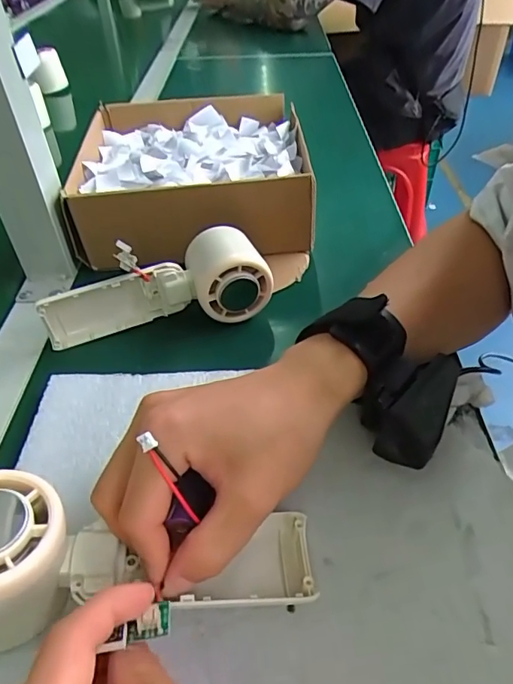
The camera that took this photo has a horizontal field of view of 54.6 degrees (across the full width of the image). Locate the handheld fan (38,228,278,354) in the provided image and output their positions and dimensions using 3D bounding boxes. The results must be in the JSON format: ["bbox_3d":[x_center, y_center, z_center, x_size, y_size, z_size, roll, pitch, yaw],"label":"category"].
[{"bbox_3d":[-0.072,-0.039,0.365,0.163,0.052,0.056,-12,43,-9],"label":"handheld fan"}]

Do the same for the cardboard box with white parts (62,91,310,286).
[{"bbox_3d":[-0.058,-0.162,0.484,0.207,0.075,0.253,-2,43,2],"label":"cardboard box with white parts"}]

